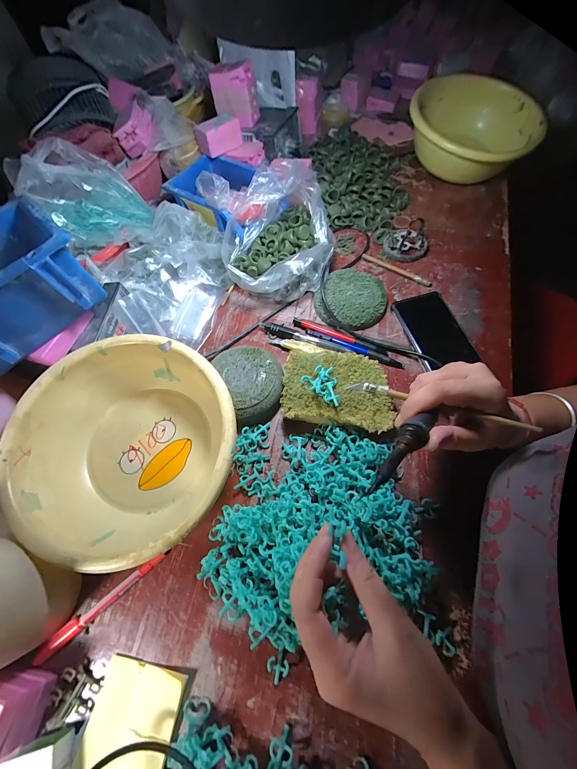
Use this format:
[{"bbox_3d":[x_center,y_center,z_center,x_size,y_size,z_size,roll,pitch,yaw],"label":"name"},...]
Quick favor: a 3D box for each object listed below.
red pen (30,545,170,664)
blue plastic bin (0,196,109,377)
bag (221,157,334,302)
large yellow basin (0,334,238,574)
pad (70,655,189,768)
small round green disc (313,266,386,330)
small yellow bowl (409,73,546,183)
[{"bbox_3d":[-0.189,0.222,0.299,0.138,0.007,0.013,-38,68,-14],"label":"red pen"},{"bbox_3d":[-0.299,-0.099,0.299,0.126,0.072,0.161,41,73,20],"label":"blue plastic bin"},{"bbox_3d":[-0.016,-0.235,0.460,0.168,0.097,0.196,-5,64,1],"label":"bag"},{"bbox_3d":[-0.168,0.068,0.325,0.221,0.087,0.217,-1,64,3],"label":"large yellow basin"},{"bbox_3d":[-0.139,0.297,0.263,0.078,0.014,0.074,9,65,8],"label":"pad"},{"bbox_3d":[0.095,-0.131,0.447,0.102,0.023,0.099,-1,64,3],"label":"small round green disc"},{"bbox_3d":[0.338,-0.467,0.542,0.211,0.096,0.239,28,68,13],"label":"small yellow bowl"}]

